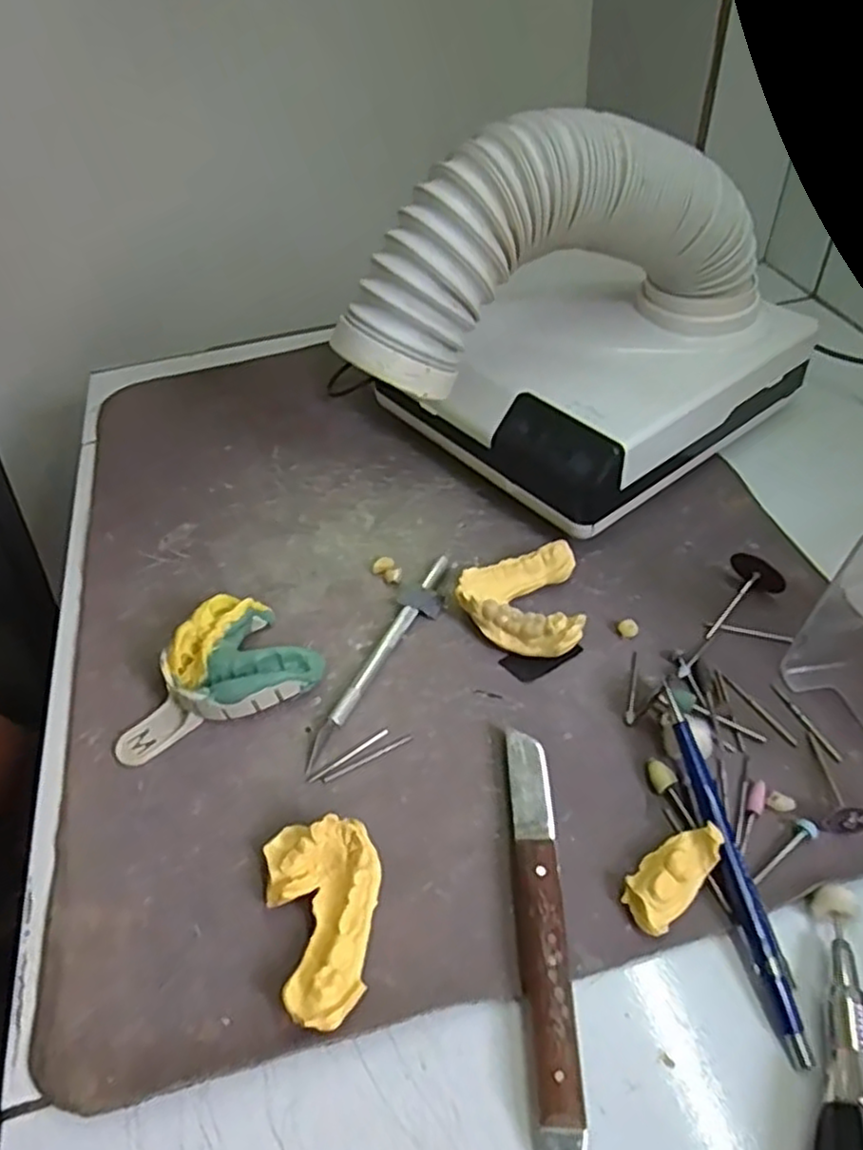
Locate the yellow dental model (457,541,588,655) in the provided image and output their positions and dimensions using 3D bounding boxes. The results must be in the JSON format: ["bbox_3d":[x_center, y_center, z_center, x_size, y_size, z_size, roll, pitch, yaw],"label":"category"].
[{"bbox_3d":[0.044,0.014,0.364,0.058,0.026,0.065,-1,49,5],"label":"yellow dental model"}]

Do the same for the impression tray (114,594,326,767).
[{"bbox_3d":[-0.109,0.050,0.344,0.096,0.031,0.063,-30,53,-20],"label":"impression tray"}]

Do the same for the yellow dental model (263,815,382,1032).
[{"bbox_3d":[-0.039,0.130,0.270,0.042,0.022,0.072,-12,49,-5],"label":"yellow dental model"}]

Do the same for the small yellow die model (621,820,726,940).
[{"bbox_3d":[0.092,0.115,0.273,0.044,0.019,0.021,-36,55,-24],"label":"small yellow die model"}]

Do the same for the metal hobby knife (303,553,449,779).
[{"bbox_3d":[-0.024,0.038,0.361,0.008,0.007,0.139,19,53,21],"label":"metal hobby knife"}]

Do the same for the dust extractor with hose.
[{"bbox_3d":[0.083,-0.141,0.391,0.267,0.188,0.144,-31,53,-20],"label":"dust extractor with hose"}]

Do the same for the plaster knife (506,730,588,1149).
[{"bbox_3d":[0.041,0.128,0.269,0.017,0.016,0.149,-2,49,4],"label":"plaster knife"}]

